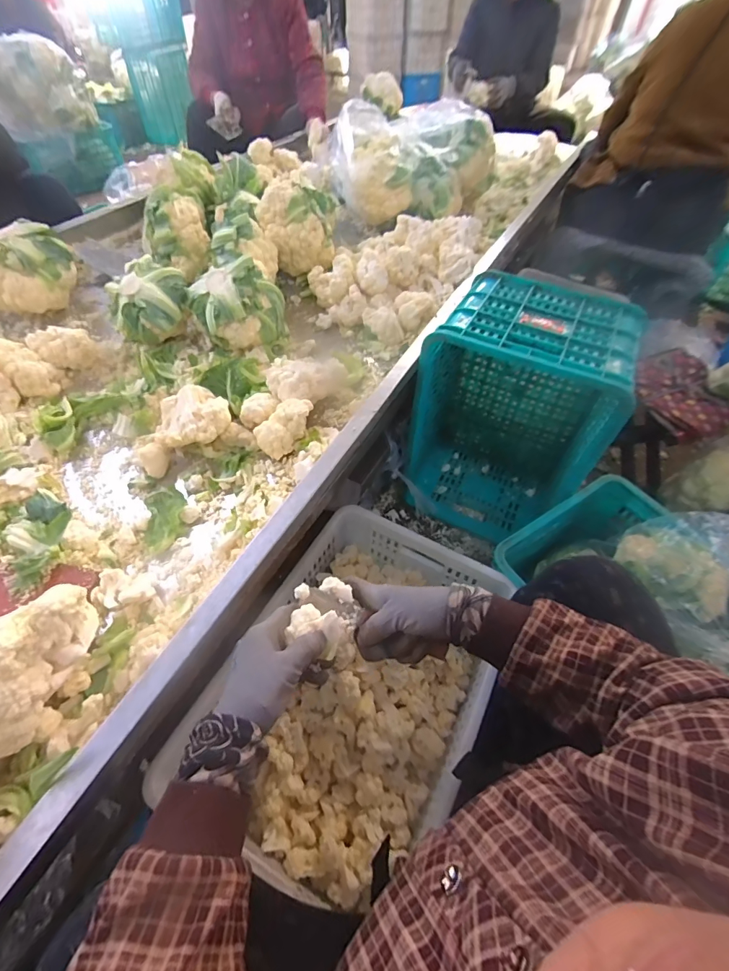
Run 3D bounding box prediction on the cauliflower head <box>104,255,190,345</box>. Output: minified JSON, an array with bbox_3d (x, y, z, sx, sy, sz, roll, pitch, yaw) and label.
[{"bbox_3d":[-0.446,-0.379,0.860,0.157,0.121,0.133,-22,56,-17],"label":"cauliflower head"}]

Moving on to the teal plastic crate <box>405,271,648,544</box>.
[{"bbox_3d":[0.318,-0.141,0.954,0.369,0.534,0.331,19,54,13],"label":"teal plastic crate"}]

